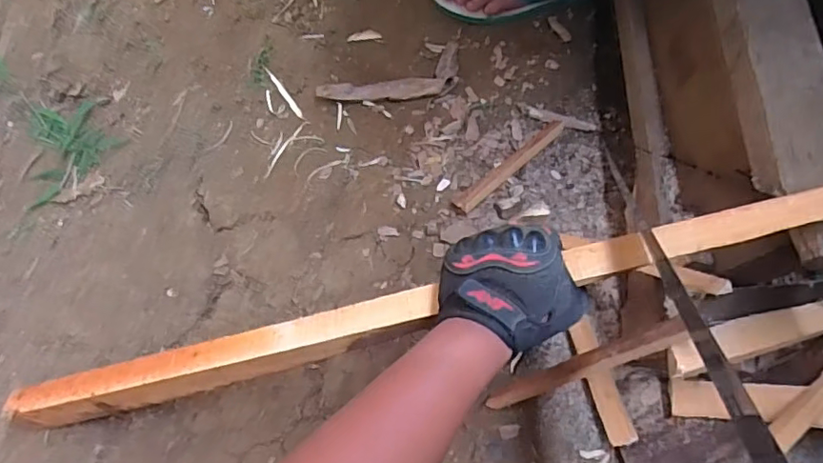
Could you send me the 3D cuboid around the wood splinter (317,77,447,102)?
[{"bbox_3d":[-0.042,-0.192,0.780,0.168,0.026,0.024,-5,67,-3],"label":"wood splinter"}]

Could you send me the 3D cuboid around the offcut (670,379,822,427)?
[{"bbox_3d":[0.379,0.177,0.588,0.204,0.021,0.040,1,66,14],"label":"offcut"}]

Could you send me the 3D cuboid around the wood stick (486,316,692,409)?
[{"bbox_3d":[0.169,0.134,0.566,0.209,0.021,0.022,-33,64,31],"label":"wood stick"}]

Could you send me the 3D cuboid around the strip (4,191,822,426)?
[{"bbox_3d":[0.008,0.067,0.510,0.845,0.026,0.040,-16,67,10],"label":"strip"}]

